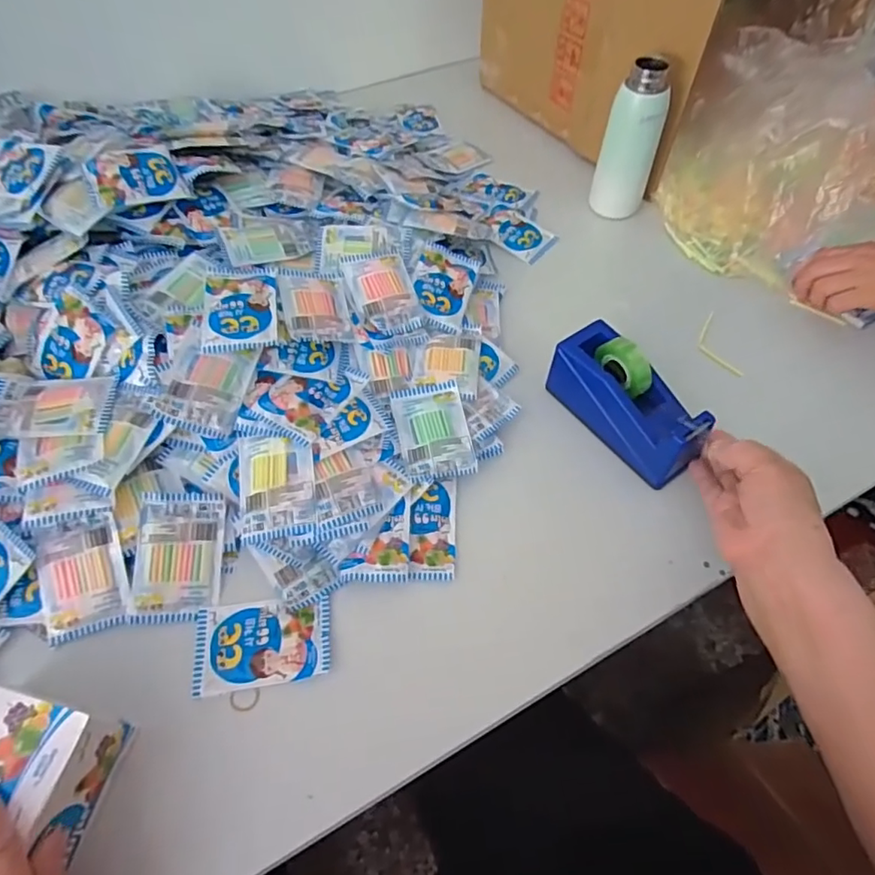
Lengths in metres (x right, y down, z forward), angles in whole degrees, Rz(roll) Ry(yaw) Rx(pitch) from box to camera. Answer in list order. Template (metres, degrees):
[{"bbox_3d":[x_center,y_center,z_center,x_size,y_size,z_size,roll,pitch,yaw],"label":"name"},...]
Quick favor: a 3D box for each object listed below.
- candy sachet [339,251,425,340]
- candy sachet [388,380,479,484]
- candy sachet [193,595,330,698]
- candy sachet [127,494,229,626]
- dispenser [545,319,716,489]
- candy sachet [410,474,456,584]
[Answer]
[{"bbox_3d":[-0.056,-0.153,0.565,0.062,0.013,0.102,-16,59,-11],"label":"candy sachet"},{"bbox_3d":[-0.004,-0.008,0.507,0.063,0.009,0.099,-11,58,-7],"label":"candy sachet"},{"bbox_3d":[-0.134,0.156,0.418,0.099,0.009,0.063,-7,57,-5],"label":"candy sachet"},{"bbox_3d":[-0.210,0.095,0.445,0.065,0.007,0.102,2,73,-13],"label":"candy sachet"},{"bbox_3d":[0.174,-0.034,0.499,0.057,0.082,0.153,-31,70,-17],"label":"dispenser"},{"bbox_3d":[-0.004,0.077,0.469,0.040,0.012,0.089,1,57,0],"label":"candy sachet"}]

